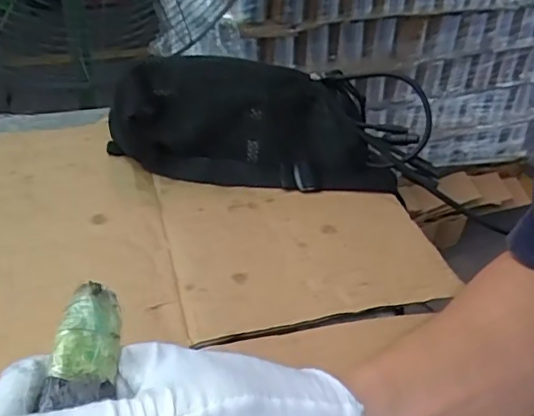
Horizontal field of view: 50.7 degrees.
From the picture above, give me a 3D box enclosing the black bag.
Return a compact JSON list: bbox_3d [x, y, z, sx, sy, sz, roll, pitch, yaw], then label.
[{"bbox_3d":[-0.013,-0.079,0.511,0.248,0.096,0.072,6,36,5],"label":"black bag"}]

